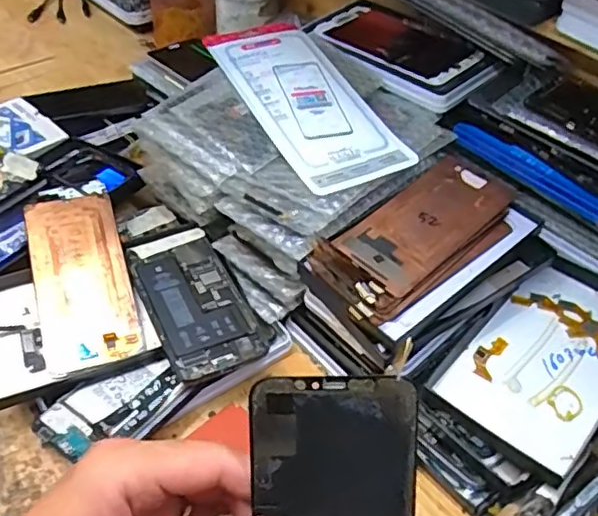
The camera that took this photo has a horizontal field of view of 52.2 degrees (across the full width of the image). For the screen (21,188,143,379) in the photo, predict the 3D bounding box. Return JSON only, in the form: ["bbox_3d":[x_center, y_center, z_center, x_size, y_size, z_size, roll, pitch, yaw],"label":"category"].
[{"bbox_3d":[-0.171,0.015,0.481,0.069,0.008,0.155,-13,64,-17],"label":"screen"}]

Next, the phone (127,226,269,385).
[{"bbox_3d":[-0.082,0.033,0.478,0.071,0.014,0.144,-18,51,-20],"label":"phone"}]

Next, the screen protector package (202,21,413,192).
[{"bbox_3d":[0.005,-0.131,0.504,0.092,0.008,0.202,-25,63,-22],"label":"screen protector package"}]

